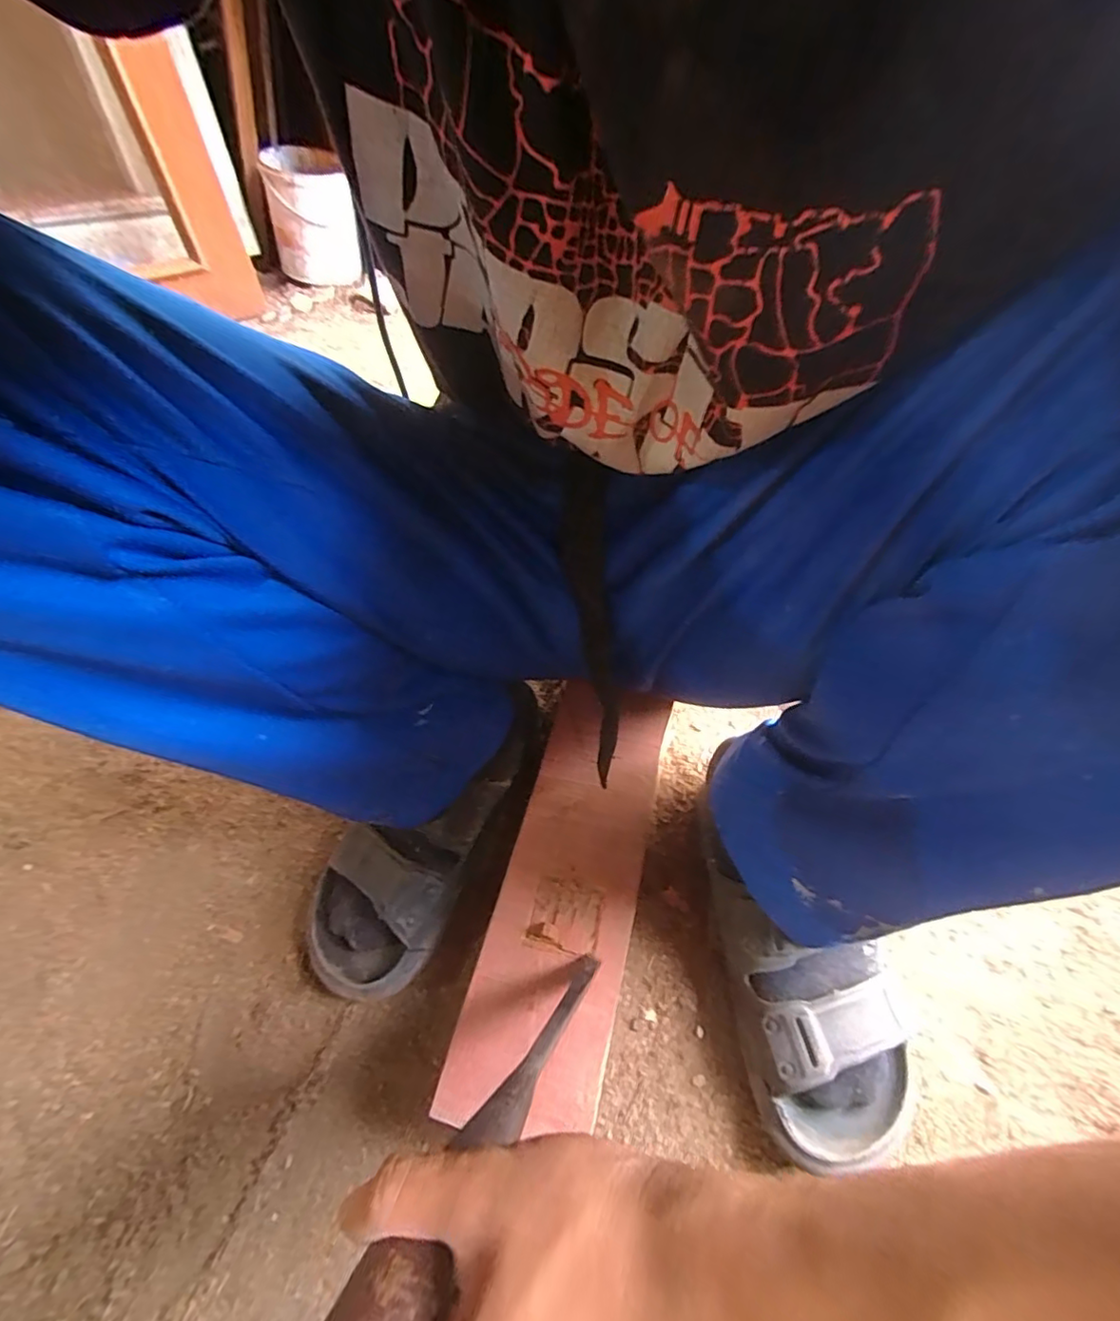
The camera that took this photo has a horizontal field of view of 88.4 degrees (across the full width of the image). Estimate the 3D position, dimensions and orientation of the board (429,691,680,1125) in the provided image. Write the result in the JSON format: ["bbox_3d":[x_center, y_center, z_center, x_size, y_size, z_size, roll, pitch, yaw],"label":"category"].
[{"bbox_3d":[0.011,0.149,0.426,0.096,0.015,0.313,11,54,12],"label":"board"}]

